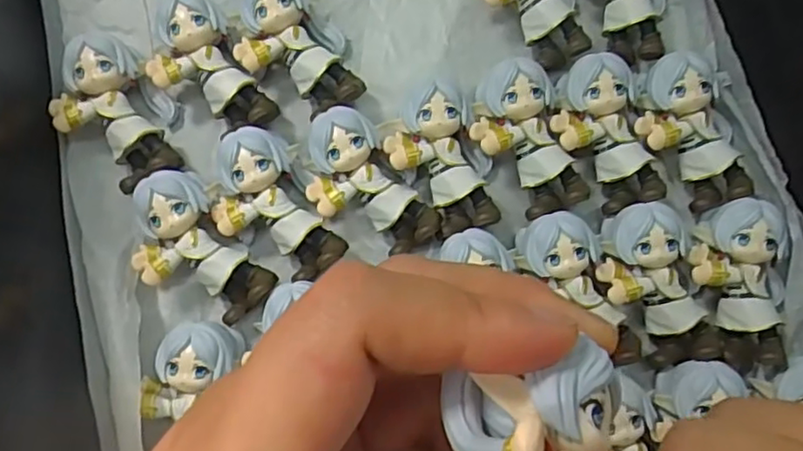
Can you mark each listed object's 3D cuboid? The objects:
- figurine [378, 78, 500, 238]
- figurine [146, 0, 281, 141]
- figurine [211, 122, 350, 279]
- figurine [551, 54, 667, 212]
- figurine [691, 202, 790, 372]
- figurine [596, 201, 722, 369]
[{"bbox_3d":[0.017,-0.025,0.255,0.038,0.022,0.058,-24,82,-7],"label":"figurine"},{"bbox_3d":[-0.078,-0.060,0.257,0.035,0.021,0.059,-30,83,-8],"label":"figurine"},{"bbox_3d":[-0.051,-0.006,0.249,0.039,0.020,0.060,-26,82,-7],"label":"figurine"},{"bbox_3d":[0.080,-0.036,0.256,0.033,0.021,0.060,-19,82,-6],"label":"figurine"},{"bbox_3d":[0.132,0.024,0.249,0.036,0.024,0.066,-8,81,-4],"label":"figurine"},{"bbox_3d":[0.097,0.024,0.248,0.035,0.021,0.061,-14,81,-5],"label":"figurine"}]

